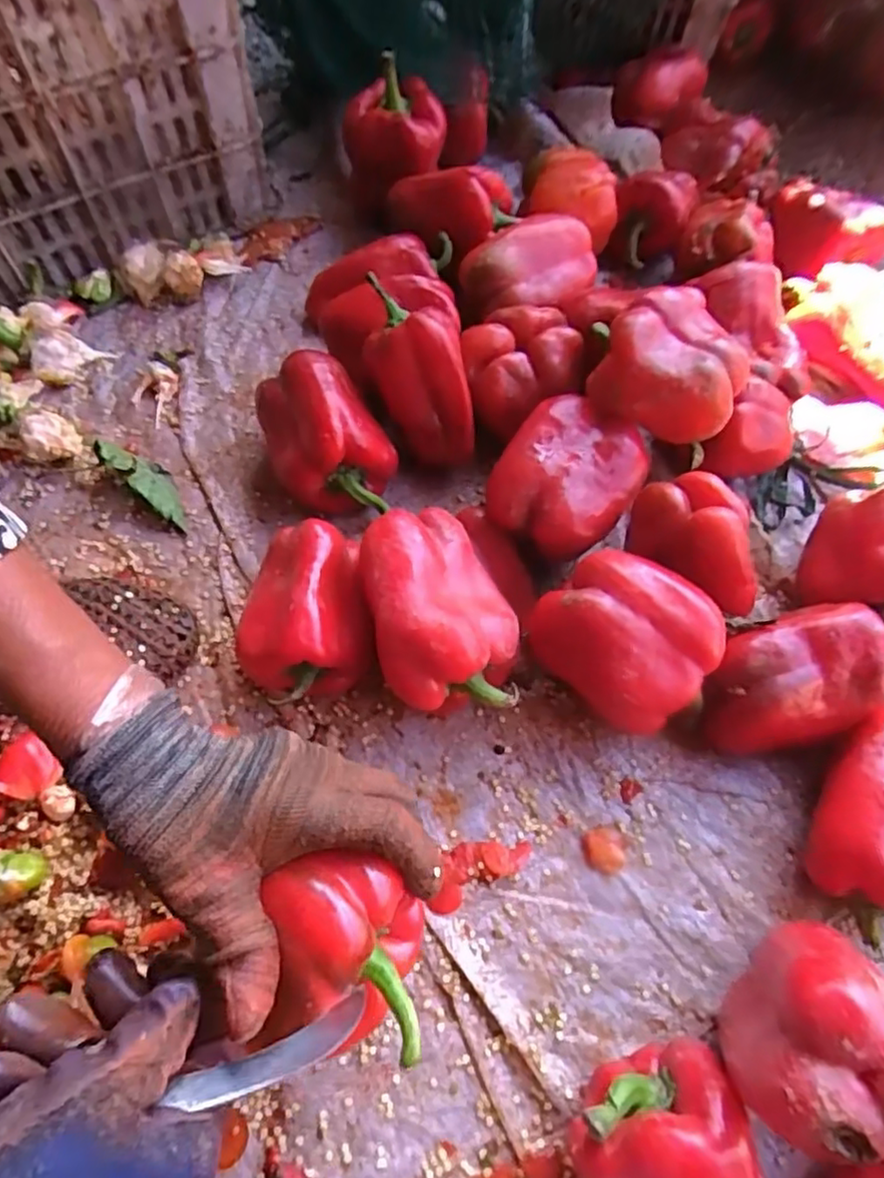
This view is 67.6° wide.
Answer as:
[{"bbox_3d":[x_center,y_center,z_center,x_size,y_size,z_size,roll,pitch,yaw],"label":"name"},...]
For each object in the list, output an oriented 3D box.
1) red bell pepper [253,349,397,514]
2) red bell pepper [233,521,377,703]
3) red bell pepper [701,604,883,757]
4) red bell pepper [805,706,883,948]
[{"bbox_3d":[-0.088,-0.111,0.494,0.081,0.085,0.118,-22,66,-12],"label":"red bell pepper"},{"bbox_3d":[-0.092,0.015,0.439,0.084,0.067,0.110,-11,64,-7],"label":"red bell pepper"},{"bbox_3d":[0.218,0.059,0.422,0.112,0.074,0.080,-15,65,-9],"label":"red bell pepper"},{"bbox_3d":[0.257,0.135,0.394,0.069,0.063,0.129,22,65,9],"label":"red bell pepper"}]

